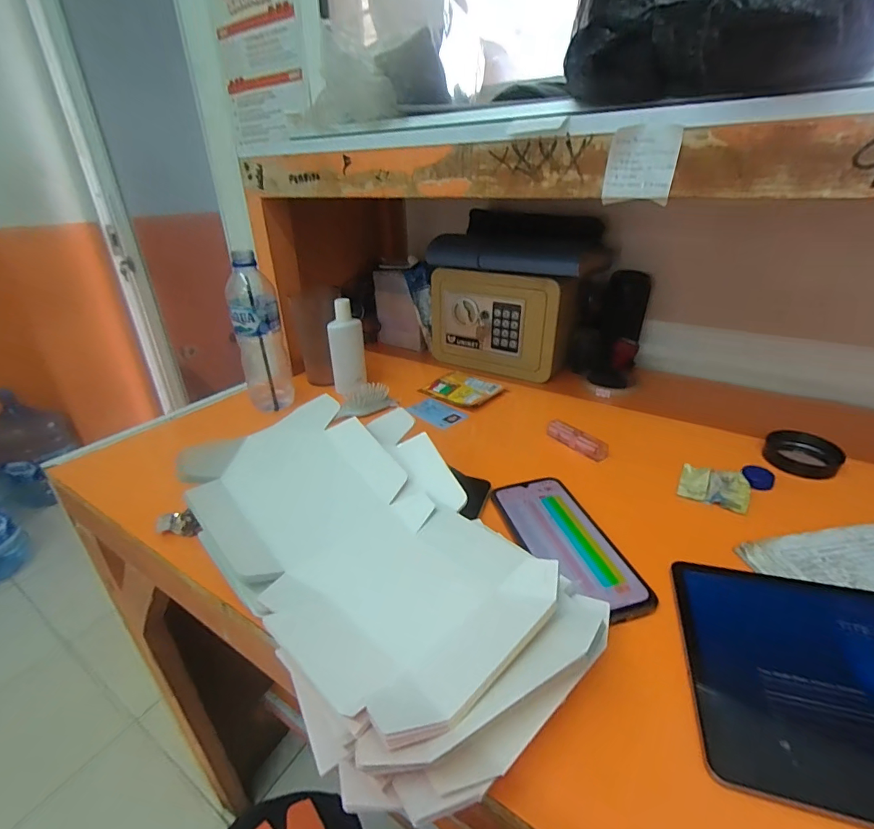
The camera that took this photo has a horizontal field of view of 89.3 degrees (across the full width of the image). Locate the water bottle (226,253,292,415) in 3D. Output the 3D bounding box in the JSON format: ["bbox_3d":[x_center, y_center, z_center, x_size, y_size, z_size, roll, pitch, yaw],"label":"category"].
[{"bbox_3d":[-0.257,-0.112,0.641,0.065,0.219,0.068,-12,29,-19],"label":"water bottle"}]

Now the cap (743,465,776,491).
[{"bbox_3d":[0.353,0.069,0.486,0.030,0.013,0.036,18,34,33],"label":"cap"}]

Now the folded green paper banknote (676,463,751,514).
[{"bbox_3d":[0.302,0.075,0.482,0.064,0.008,0.066,15,32,29],"label":"folded green paper banknote"}]

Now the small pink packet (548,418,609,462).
[{"bbox_3d":[0.177,0.031,0.561,0.022,0.019,0.084,-20,33,-32],"label":"small pink packet"}]

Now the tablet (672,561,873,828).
[{"bbox_3d":[0.300,0.175,0.285,0.247,0.012,0.170,7,29,17],"label":"tablet"}]

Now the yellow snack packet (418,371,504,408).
[{"bbox_3d":[0.040,-0.041,0.705,0.104,0.018,0.081,22,35,37],"label":"yellow snack packet"}]

